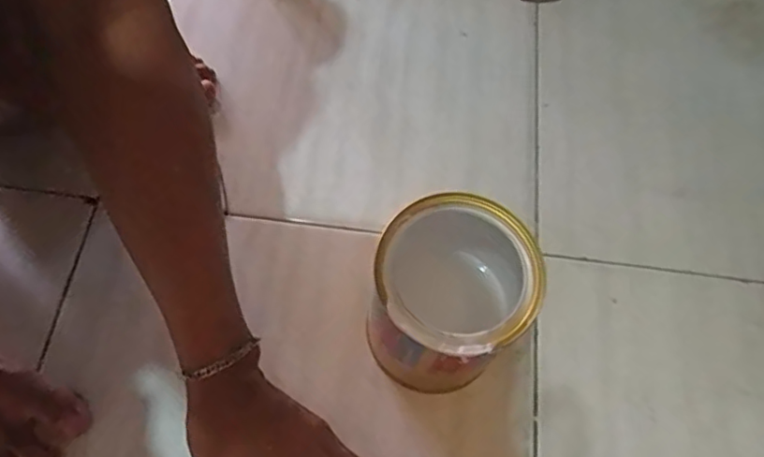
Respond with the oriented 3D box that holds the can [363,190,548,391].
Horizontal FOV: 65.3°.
[{"bbox_3d":[0.049,0.052,0.445,0.103,0.141,0.114,18,66,5],"label":"can"}]

